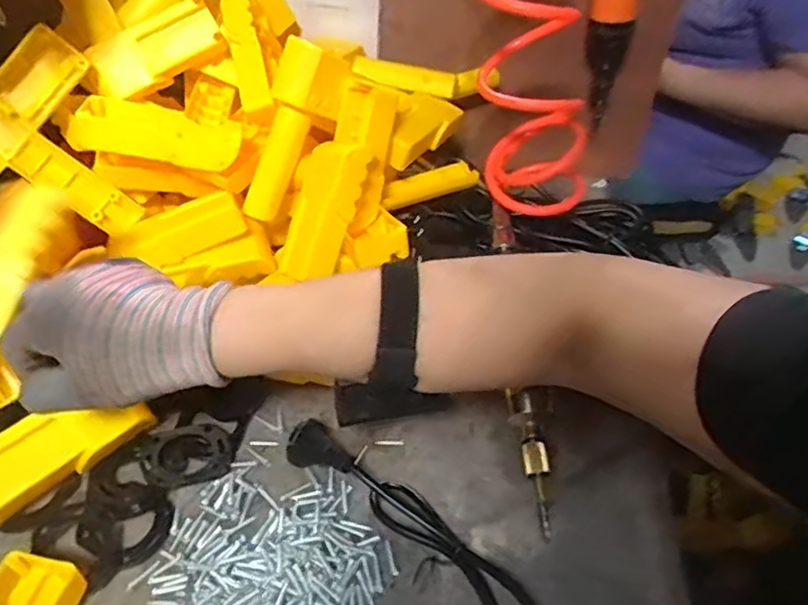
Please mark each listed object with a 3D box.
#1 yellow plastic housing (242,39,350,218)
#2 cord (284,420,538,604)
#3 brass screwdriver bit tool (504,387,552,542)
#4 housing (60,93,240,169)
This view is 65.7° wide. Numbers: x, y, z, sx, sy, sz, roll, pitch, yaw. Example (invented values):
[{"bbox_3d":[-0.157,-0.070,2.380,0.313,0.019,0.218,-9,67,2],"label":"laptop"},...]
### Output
[{"bbox_3d":[-0.086,-0.134,0.507,0.059,0.141,0.028,7,34,-40],"label":"yellow plastic housing"},{"bbox_3d":[0.019,0.158,0.374,0.078,0.031,0.244,-25,50,-24],"label":"cord"},{"bbox_3d":[0.089,0.108,0.428,0.018,0.015,0.099,-7,67,-8],"label":"brass screwdriver bit tool"},{"bbox_3d":[-0.187,-0.131,0.482,0.119,0.024,0.051,8,43,-11],"label":"housing"}]

